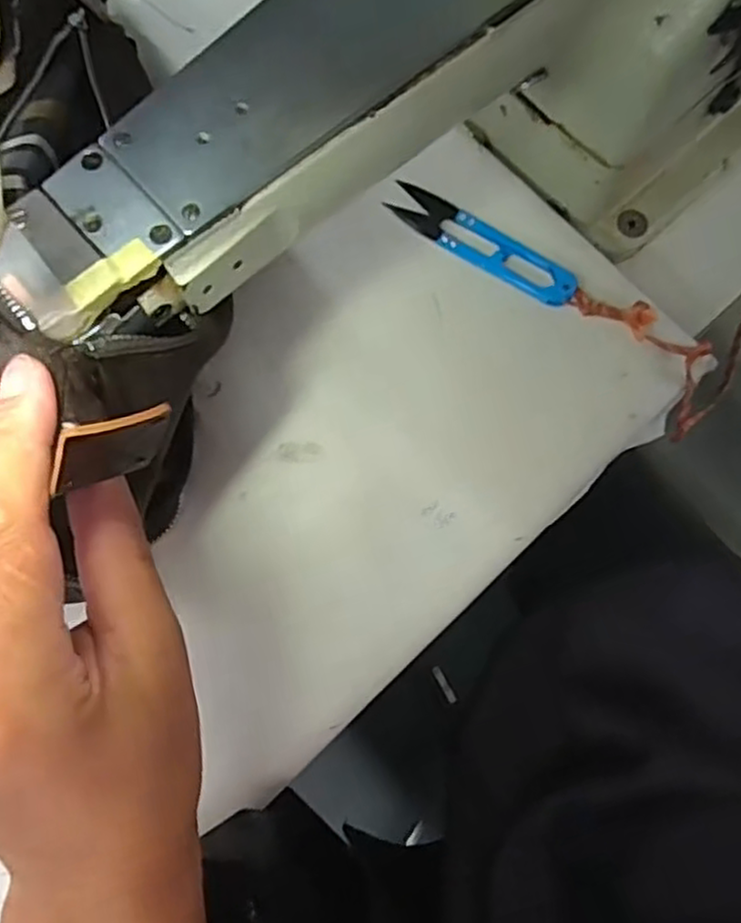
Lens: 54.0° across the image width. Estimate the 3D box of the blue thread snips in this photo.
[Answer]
[{"bbox_3d":[0.054,-0.106,0.351,0.101,0.009,0.021,34,80,9],"label":"blue thread snips"}]

